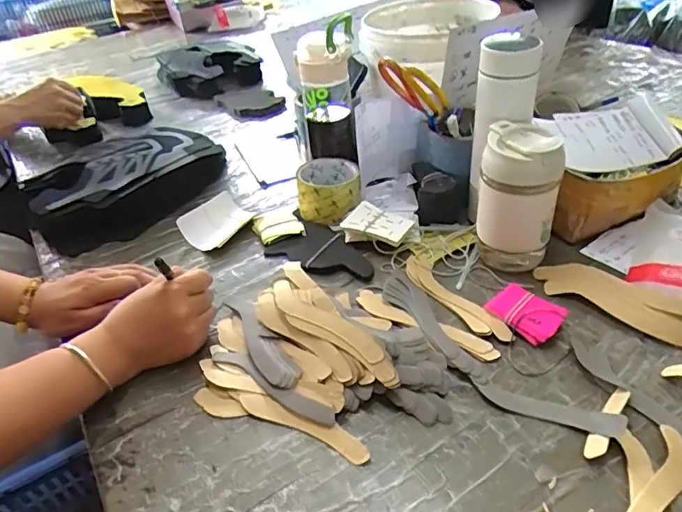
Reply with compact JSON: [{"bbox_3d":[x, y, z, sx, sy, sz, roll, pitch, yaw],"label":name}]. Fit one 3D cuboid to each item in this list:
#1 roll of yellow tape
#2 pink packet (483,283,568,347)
[{"bbox_3d":[-0.016,-0.090,0.727,0.087,0.060,0.096,-6,37,1],"label":"roll of yellow tape"},{"bbox_3d":[0.195,0.059,0.540,0.057,0.018,0.068,-30,43,-27],"label":"pink packet"}]

